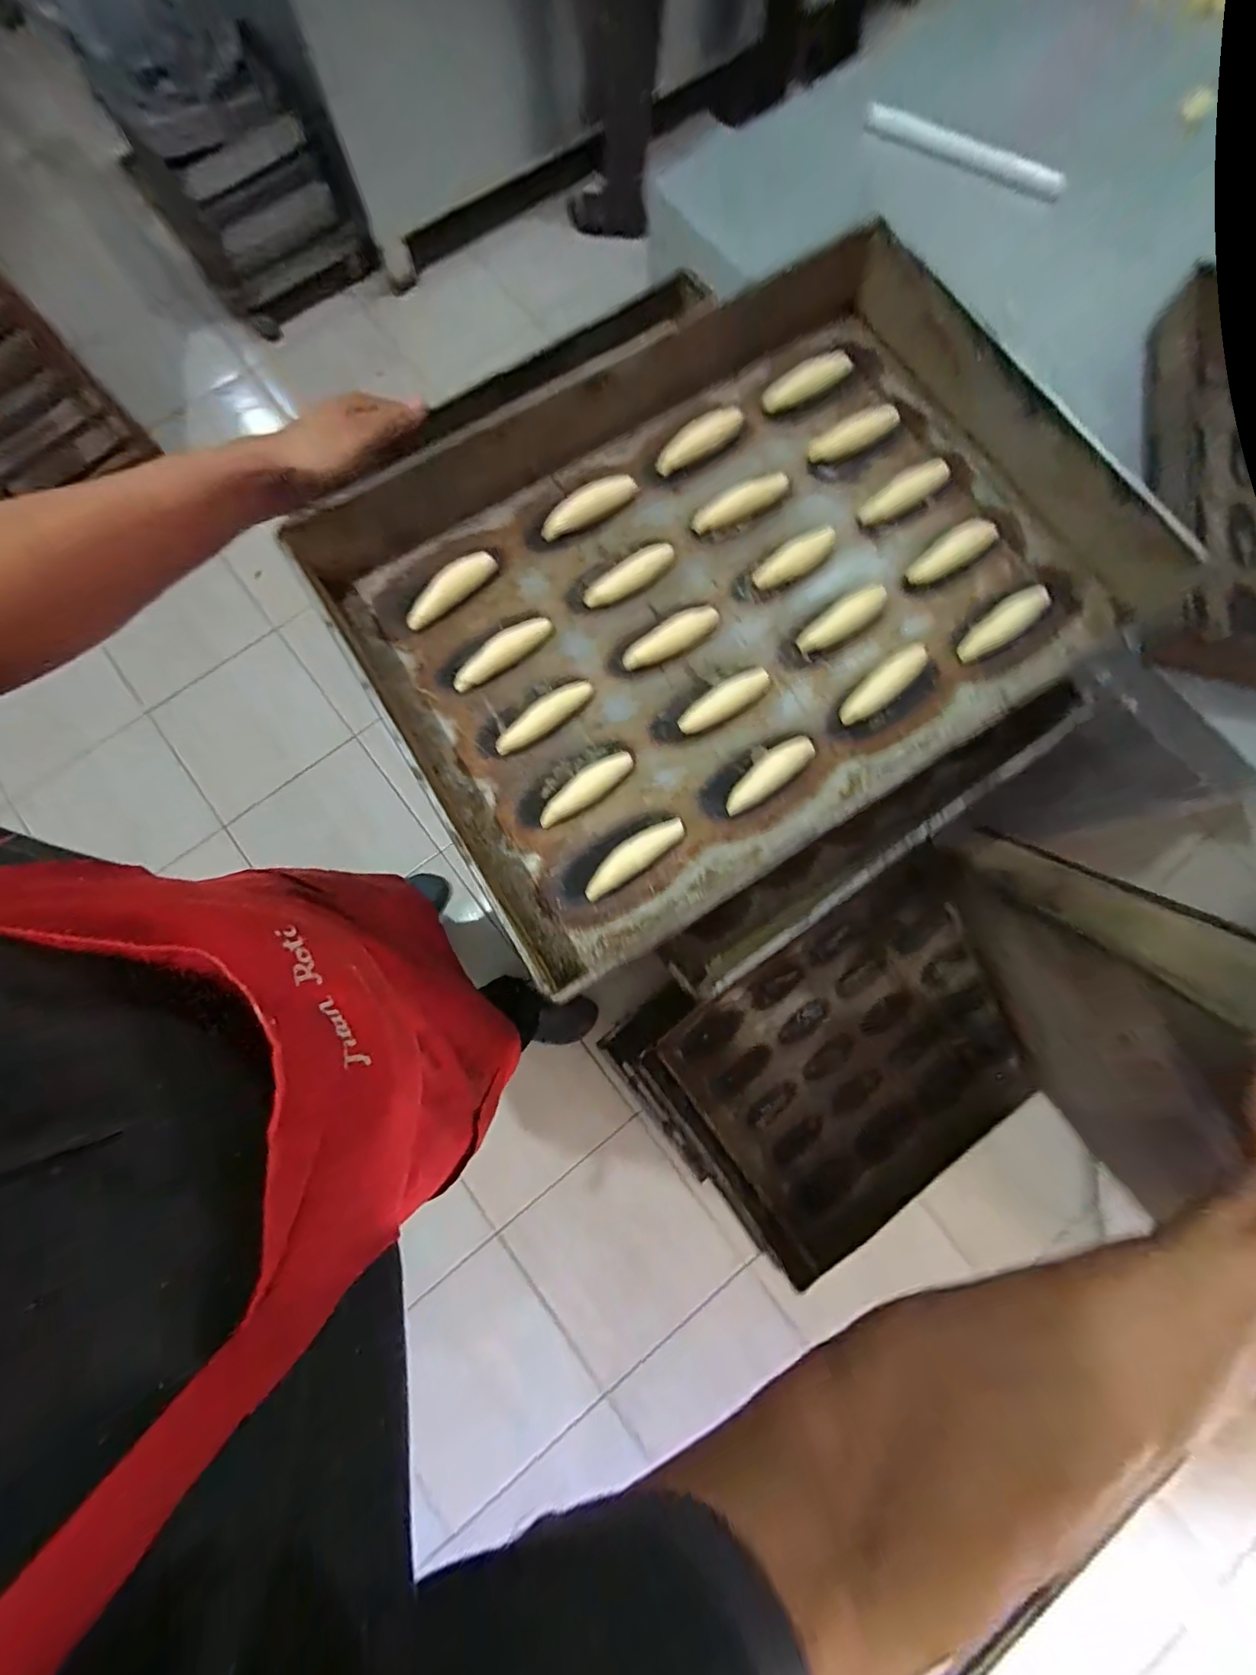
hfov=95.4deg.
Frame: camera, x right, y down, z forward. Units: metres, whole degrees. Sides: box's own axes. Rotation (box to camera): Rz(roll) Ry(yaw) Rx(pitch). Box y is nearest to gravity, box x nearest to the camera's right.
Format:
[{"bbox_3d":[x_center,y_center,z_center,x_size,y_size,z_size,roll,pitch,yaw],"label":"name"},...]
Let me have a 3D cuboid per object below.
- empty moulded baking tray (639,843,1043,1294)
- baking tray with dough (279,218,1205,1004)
[{"bbox_3d":[0.339,0.309,0.827,0.527,0.057,0.361,-34,80,-7],"label":"empty moulded baking tray"},{"bbox_3d":[0.074,-0.187,0.406,0.522,0.064,0.383,-30,80,-6],"label":"baking tray with dough"}]

